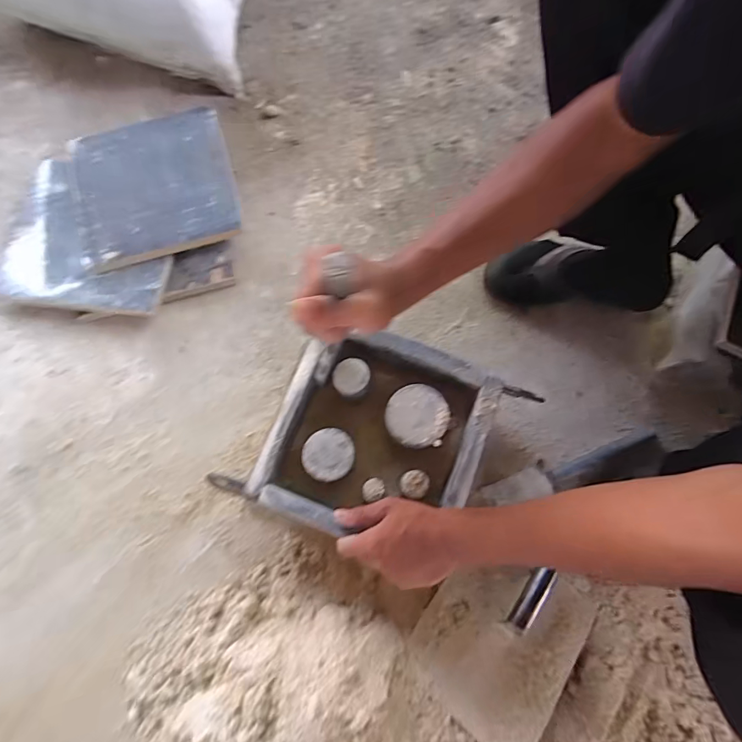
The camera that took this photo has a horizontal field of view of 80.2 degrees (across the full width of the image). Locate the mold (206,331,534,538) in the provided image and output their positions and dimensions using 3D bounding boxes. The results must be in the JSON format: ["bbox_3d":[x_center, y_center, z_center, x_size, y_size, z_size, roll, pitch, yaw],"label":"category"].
[{"bbox_3d":[0.007,0.083,0.552,0.236,0.084,0.238,22,76,4],"label":"mold"}]

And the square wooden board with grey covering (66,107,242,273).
[{"bbox_3d":[-0.337,-0.297,0.692,0.230,0.018,0.246,-19,77,-6],"label":"square wooden board with grey covering"}]

